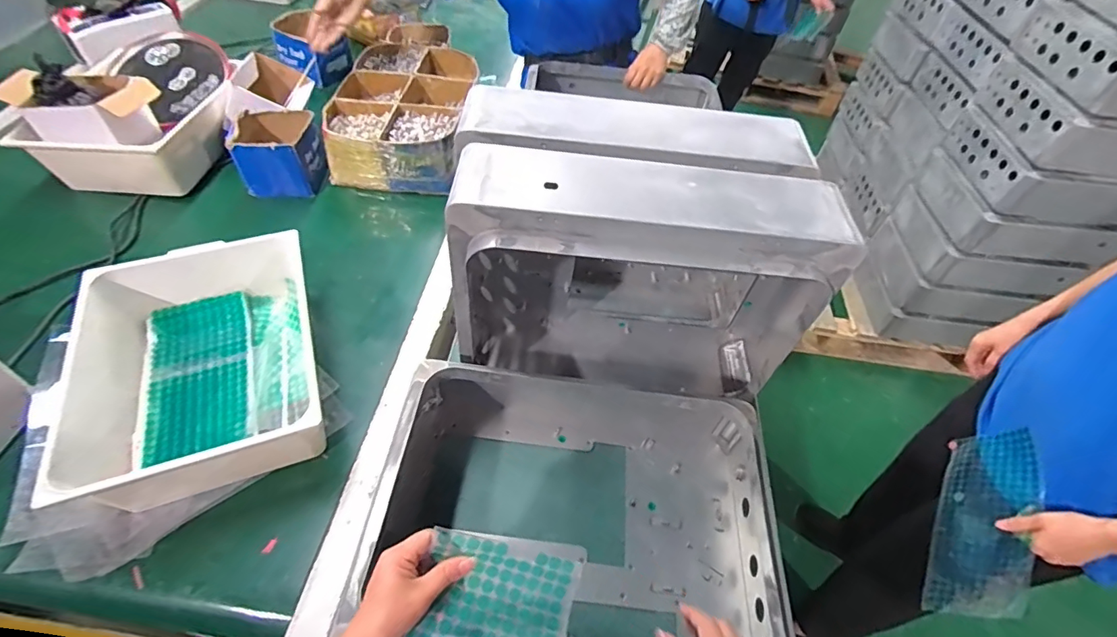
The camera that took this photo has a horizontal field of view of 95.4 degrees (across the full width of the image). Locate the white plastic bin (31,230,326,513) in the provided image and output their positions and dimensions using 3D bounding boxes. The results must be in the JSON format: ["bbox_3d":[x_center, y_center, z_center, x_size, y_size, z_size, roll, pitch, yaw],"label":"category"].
[{"bbox_3d":[-0.490,0.060,0.703,0.299,0.111,0.364,-16,55,-17],"label":"white plastic bin"}]

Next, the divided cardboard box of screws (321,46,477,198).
[{"bbox_3d":[-0.348,-0.452,1.136,0.255,0.118,0.450,6,51,-1],"label":"divided cardboard box of screws"}]

